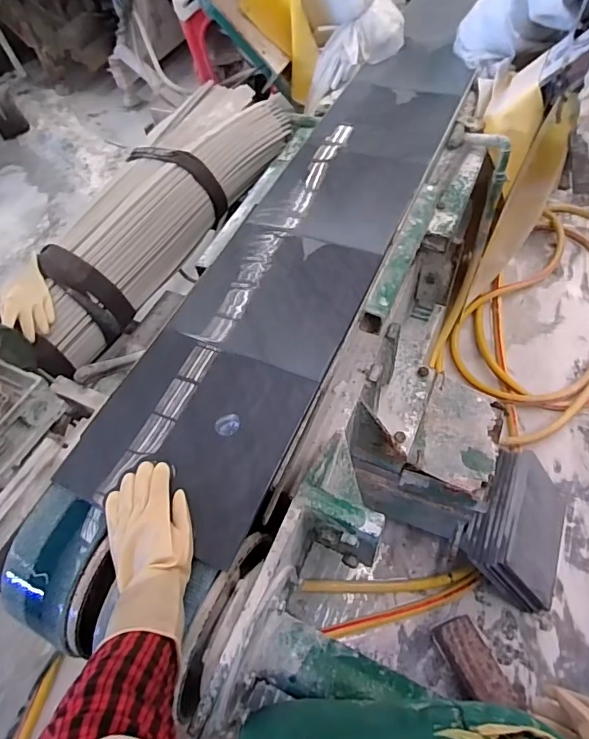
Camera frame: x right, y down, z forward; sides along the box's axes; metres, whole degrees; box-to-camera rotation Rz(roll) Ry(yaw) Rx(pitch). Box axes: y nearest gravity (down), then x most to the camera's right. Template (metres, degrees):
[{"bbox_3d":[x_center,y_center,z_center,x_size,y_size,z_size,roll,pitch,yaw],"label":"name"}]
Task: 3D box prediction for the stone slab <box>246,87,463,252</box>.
[{"bbox_3d":[0.165,-0.513,1.099,0.299,0.020,0.635,19,59,16],"label":"stone slab"}]

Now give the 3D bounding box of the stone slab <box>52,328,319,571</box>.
[{"bbox_3d":[-0.154,0.090,0.698,0.293,0.019,0.301,20,58,16],"label":"stone slab"}]

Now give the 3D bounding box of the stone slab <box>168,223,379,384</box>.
[{"bbox_3d":[-0.028,-0.145,0.866,0.304,0.016,0.308,18,62,19],"label":"stone slab"}]

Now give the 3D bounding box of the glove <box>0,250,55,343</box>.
[{"bbox_3d":[-0.594,-0.158,1.012,0.104,0.039,0.219,-24,57,-10],"label":"glove"}]

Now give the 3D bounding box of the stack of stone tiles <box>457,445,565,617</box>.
[{"bbox_3d":[0.602,0.419,1.212,0.087,0.377,0.361,-9,45,48],"label":"stack of stone tiles"}]

